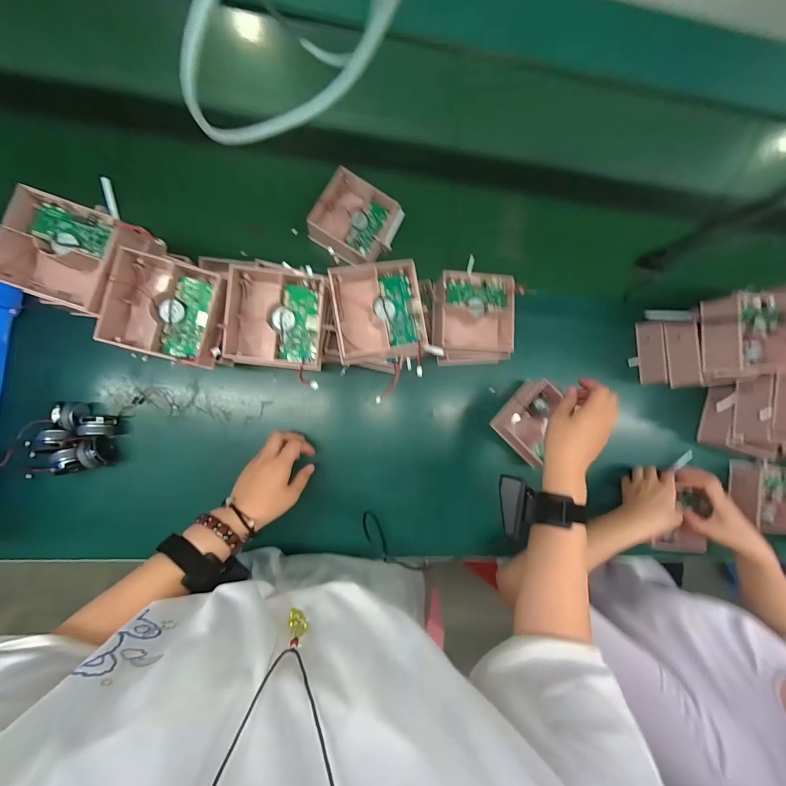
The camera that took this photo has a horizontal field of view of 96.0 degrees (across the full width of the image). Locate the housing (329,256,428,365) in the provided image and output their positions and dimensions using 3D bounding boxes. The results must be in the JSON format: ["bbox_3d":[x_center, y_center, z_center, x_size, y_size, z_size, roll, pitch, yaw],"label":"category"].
[{"bbox_3d":[-0.021,-0.099,0.435,0.108,0.052,0.113,-11,89,-8],"label":"housing"}]

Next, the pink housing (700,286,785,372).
[{"bbox_3d":[0.522,-0.084,0.509,0.131,0.048,0.114,-1,87,-8],"label":"pink housing"}]

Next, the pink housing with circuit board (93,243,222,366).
[{"bbox_3d":[-0.245,-0.090,0.390,0.104,0.045,0.109,16,85,-7],"label":"pink housing with circuit board"}]

